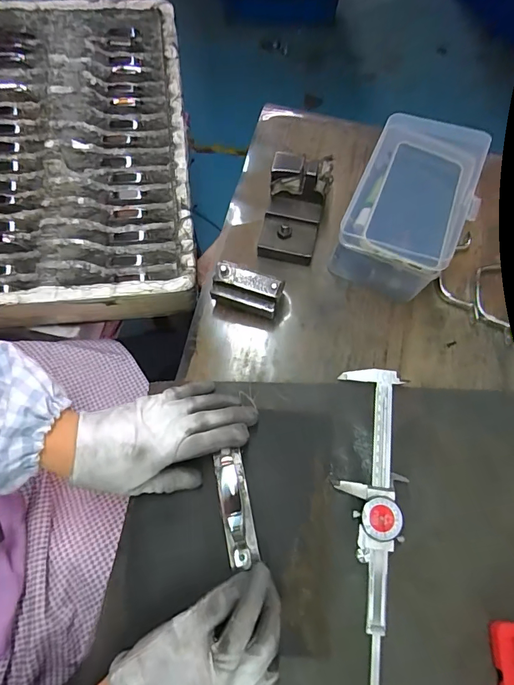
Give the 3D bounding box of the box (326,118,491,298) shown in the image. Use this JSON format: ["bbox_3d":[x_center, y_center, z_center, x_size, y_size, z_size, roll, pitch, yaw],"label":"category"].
[{"bbox_3d":[0.167,-0.147,0.465,0.116,0.093,0.186,24,69,7],"label":"box"}]

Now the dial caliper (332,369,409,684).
[{"bbox_3d":[0.100,0.175,0.371,0.059,0.011,0.313,8,70,0],"label":"dial caliper"}]

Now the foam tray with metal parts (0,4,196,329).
[{"bbox_3d":[-0.379,-0.286,0.611,0.541,0.061,0.556,-5,71,-7],"label":"foam tray with metal parts"}]

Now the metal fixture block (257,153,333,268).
[{"bbox_3d":[0.040,-0.148,0.460,0.067,0.071,0.094,16,68,4],"label":"metal fixture block"}]

